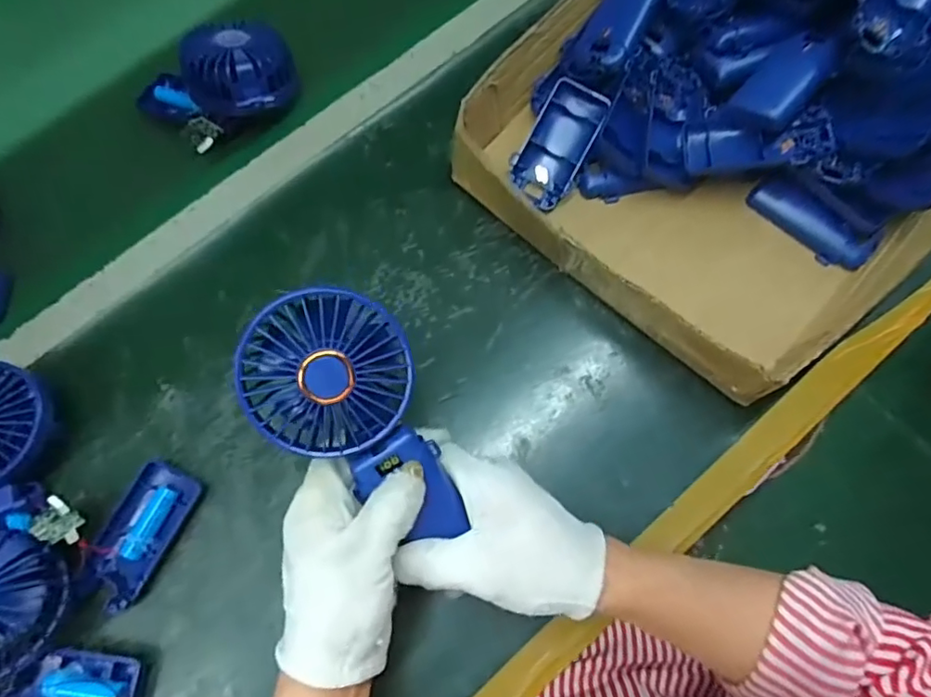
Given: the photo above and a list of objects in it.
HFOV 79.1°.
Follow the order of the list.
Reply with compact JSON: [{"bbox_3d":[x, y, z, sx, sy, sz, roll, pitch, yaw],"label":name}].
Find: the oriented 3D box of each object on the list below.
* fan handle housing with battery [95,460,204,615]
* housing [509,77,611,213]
[{"bbox_3d":[-0.221,0.126,0.386,0.044,0.019,0.094,24,76,9],"label":"fan handle housing with battery"},{"bbox_3d":[0.072,-0.159,0.440,0.046,0.017,0.097,28,96,10],"label":"housing"}]

